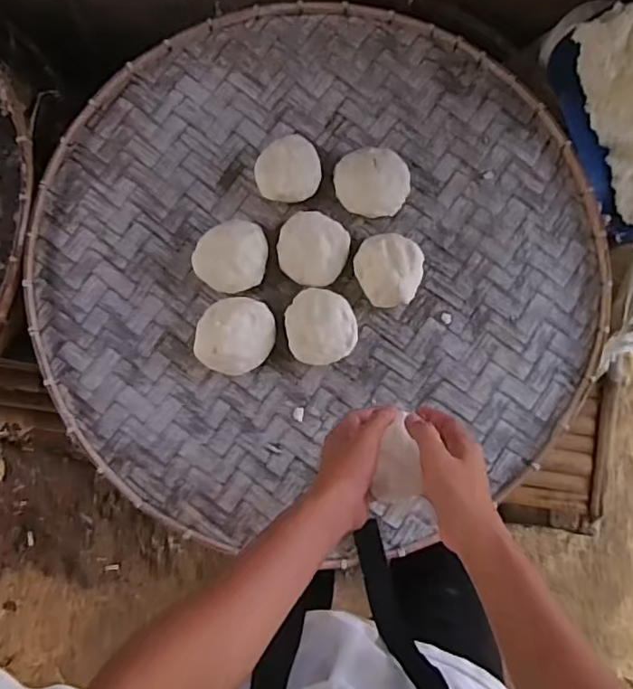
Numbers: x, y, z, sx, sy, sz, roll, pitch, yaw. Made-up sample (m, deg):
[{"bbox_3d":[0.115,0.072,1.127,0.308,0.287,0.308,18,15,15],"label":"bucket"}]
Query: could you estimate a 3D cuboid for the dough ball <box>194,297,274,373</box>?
[{"bbox_3d":[-0.101,-0.012,0.734,0.091,0.050,0.095,0,84,1],"label":"dough ball"}]

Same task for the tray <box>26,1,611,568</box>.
[{"bbox_3d":[-0.001,-0.119,0.757,0.697,0.051,0.705,0,80,1],"label":"tray"}]

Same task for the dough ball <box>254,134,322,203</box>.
[{"bbox_3d":[-0.036,-0.229,0.778,0.082,0.048,0.083,0,84,1],"label":"dough ball"}]

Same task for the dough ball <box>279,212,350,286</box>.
[{"bbox_3d":[-0.005,-0.121,0.760,0.086,0.041,0.088,0,84,1],"label":"dough ball"}]

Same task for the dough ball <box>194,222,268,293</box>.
[{"bbox_3d":[-0.108,-0.112,0.757,0.086,0.046,0.091,0,84,1],"label":"dough ball"}]

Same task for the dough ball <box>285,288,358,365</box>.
[{"bbox_3d":[0.006,-0.024,0.736,0.087,0.045,0.096,-14,84,-1],"label":"dough ball"}]

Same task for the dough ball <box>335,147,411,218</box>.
[{"bbox_3d":[0.074,-0.214,0.767,0.095,0.046,0.088,0,84,1],"label":"dough ball"}]

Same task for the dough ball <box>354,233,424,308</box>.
[{"bbox_3d":[0.091,-0.094,0.748,0.085,0.052,0.085,0,84,1],"label":"dough ball"}]

